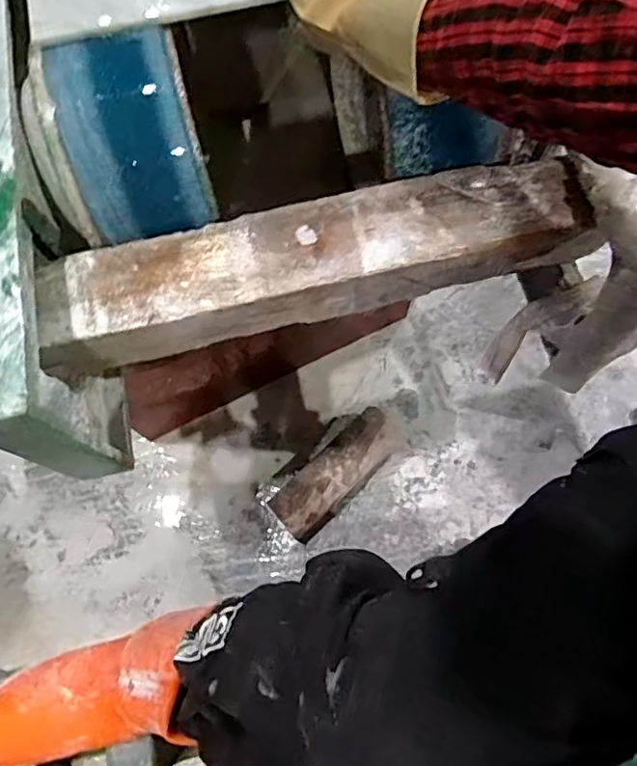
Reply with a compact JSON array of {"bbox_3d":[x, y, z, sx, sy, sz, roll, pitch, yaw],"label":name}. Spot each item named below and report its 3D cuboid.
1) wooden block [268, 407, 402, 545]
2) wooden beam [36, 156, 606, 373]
[{"bbox_3d":[0.039,0.172,1.097,0.281,0.095,0.098,-43,77,-12],"label":"wooden block"},{"bbox_3d":[-0.008,-0.123,0.606,0.561,0.091,0.107,-13,73,-4],"label":"wooden beam"}]

